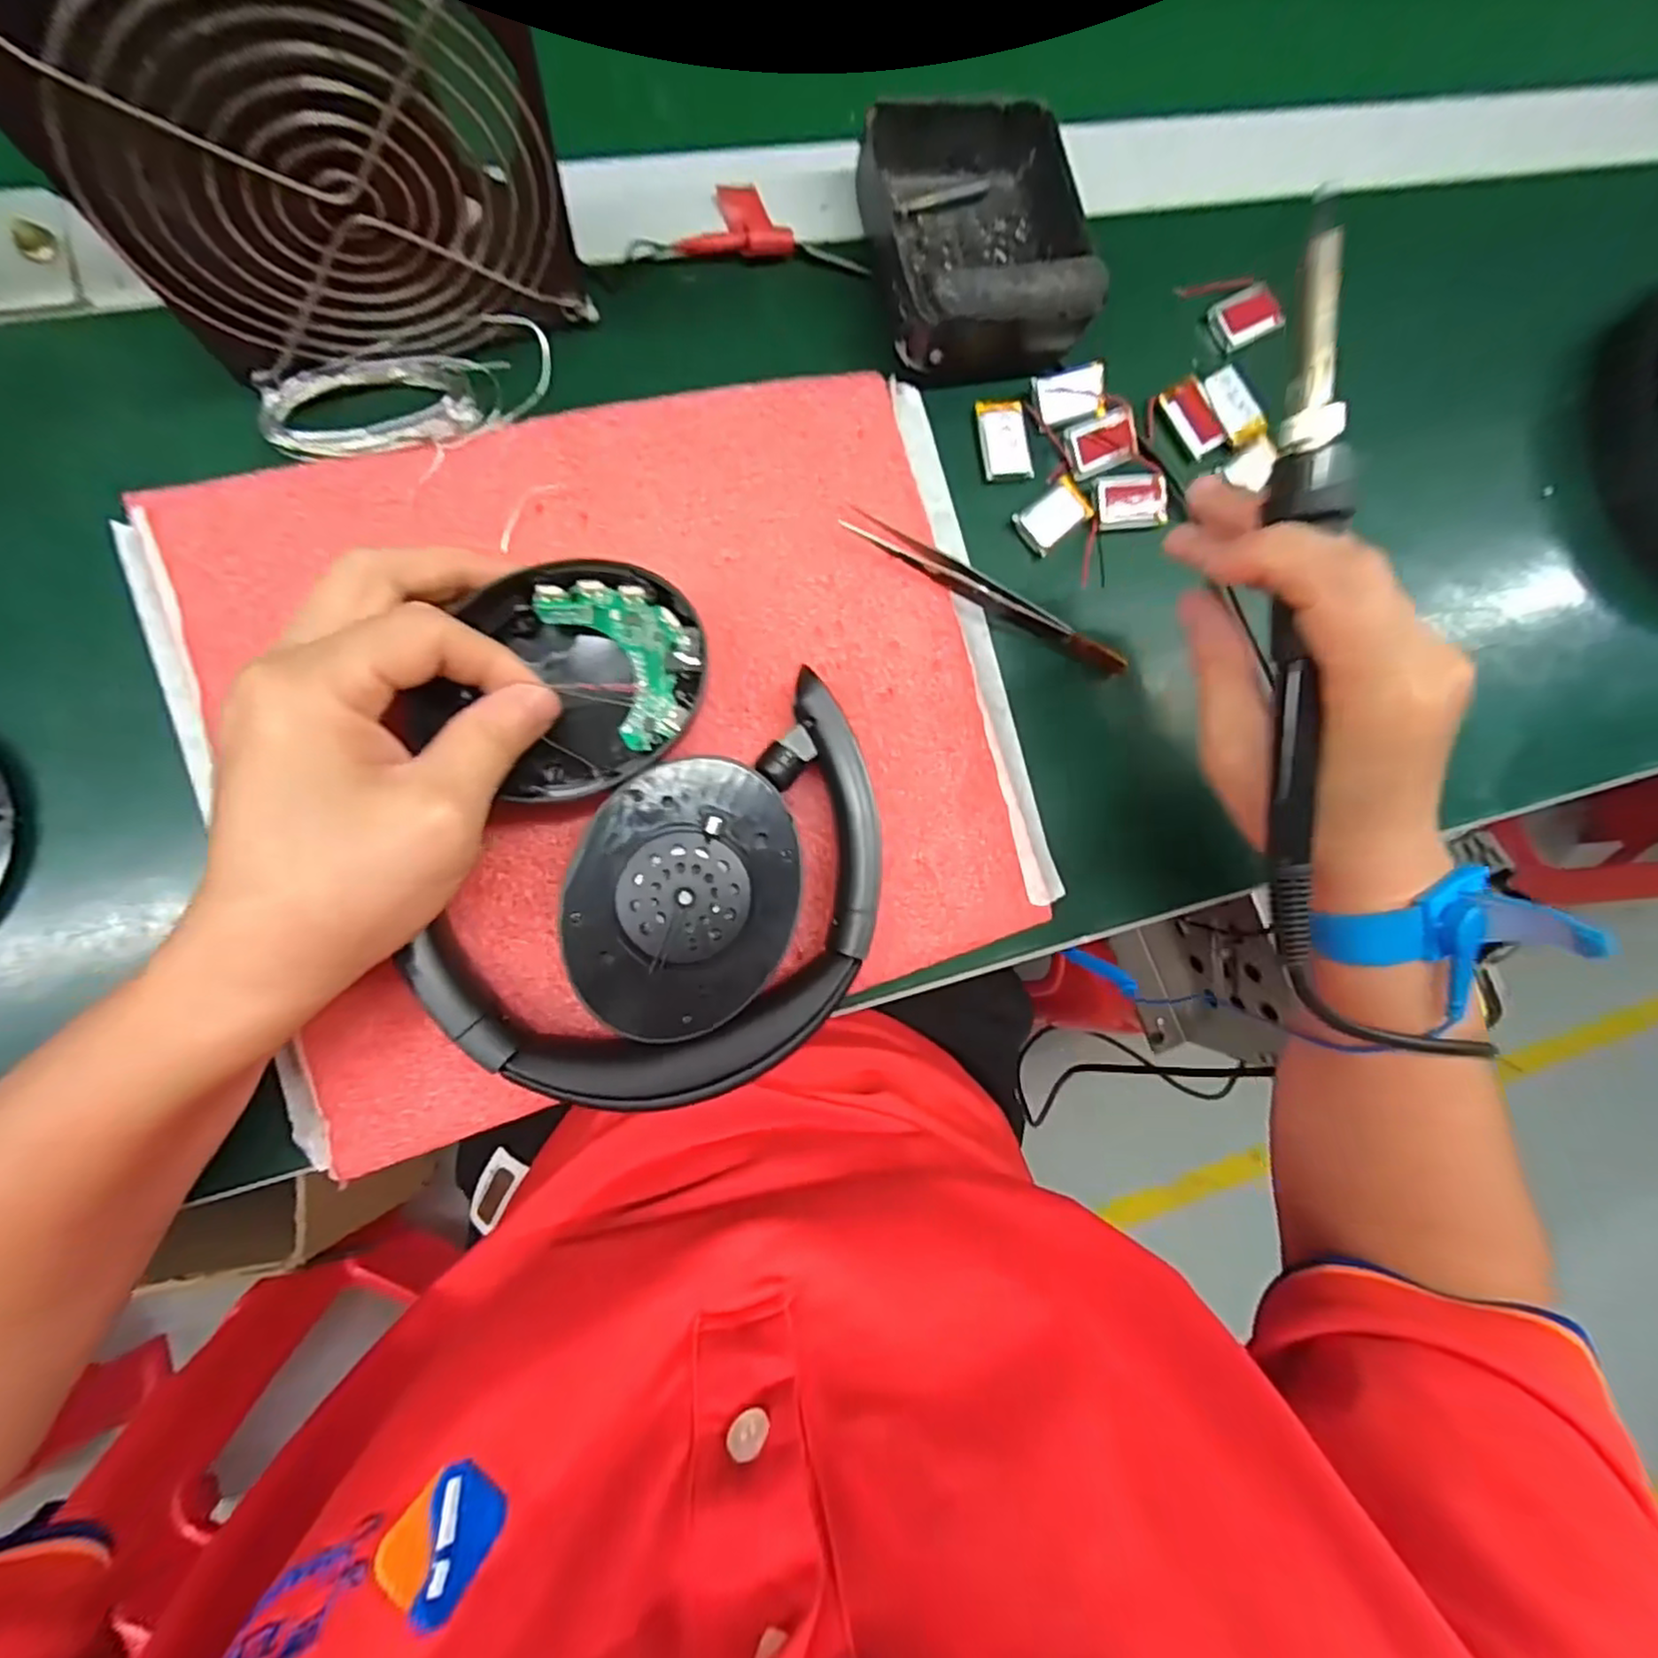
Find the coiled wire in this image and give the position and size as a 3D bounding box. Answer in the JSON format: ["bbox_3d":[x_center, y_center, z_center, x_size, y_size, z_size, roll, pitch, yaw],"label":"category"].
[{"bbox_3d":[-0.143,-0.150,0.242,0.094,0.009,0.035,-18,88,-9],"label":"coiled wire"}]

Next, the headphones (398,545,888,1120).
[{"bbox_3d":[-0.052,0.005,0.236,0.135,0.030,0.161,10,84,-7],"label":"headphones"}]

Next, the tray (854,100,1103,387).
[{"bbox_3d":[0.057,-0.228,0.268,0.086,0.038,0.099,-11,87,-9],"label":"tray"}]

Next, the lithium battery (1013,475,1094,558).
[{"bbox_3d":[0.092,-0.128,0.285,0.034,0.004,0.020,-40,92,-9],"label":"lithium battery"}]

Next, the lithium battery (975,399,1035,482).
[{"bbox_3d":[0.071,-0.158,0.285,0.020,0.005,0.033,-8,87,-9],"label":"lithium battery"}]

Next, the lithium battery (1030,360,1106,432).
[{"bbox_3d":[0.099,-0.177,0.287,0.031,0.004,0.020,-17,88,-9],"label":"lithium battery"}]

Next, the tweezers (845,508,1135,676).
[{"bbox_3d":[0.062,-0.090,0.271,0.122,0.008,0.011,26,82,-6],"label":"tweezers"}]

